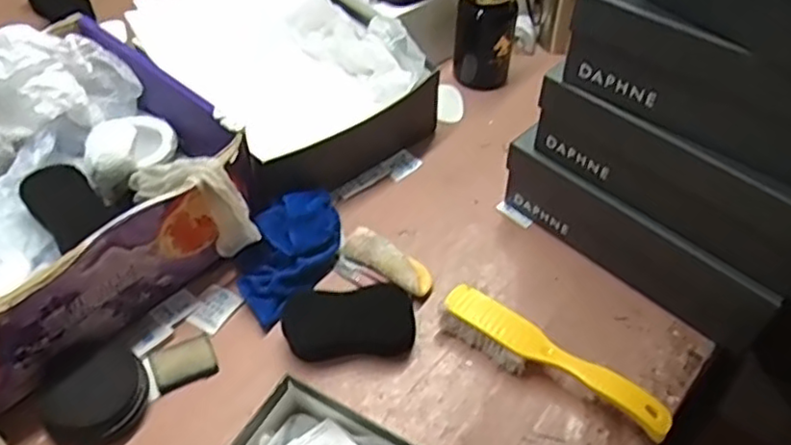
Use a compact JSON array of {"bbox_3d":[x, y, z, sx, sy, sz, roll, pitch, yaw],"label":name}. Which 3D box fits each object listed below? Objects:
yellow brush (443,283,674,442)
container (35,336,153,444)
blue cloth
[{"bbox_3d":[0.144,0.130,0.639,0.224,0.046,0.041,32,55,24],"label":"yellow brush"},{"bbox_3d":[-0.278,0.155,0.630,0.091,0.031,0.098,0,49,0],"label":"container"},{"bbox_3d":[-0.119,0.026,0.727,0.090,0.056,0.148,22,52,18],"label":"blue cloth"}]

